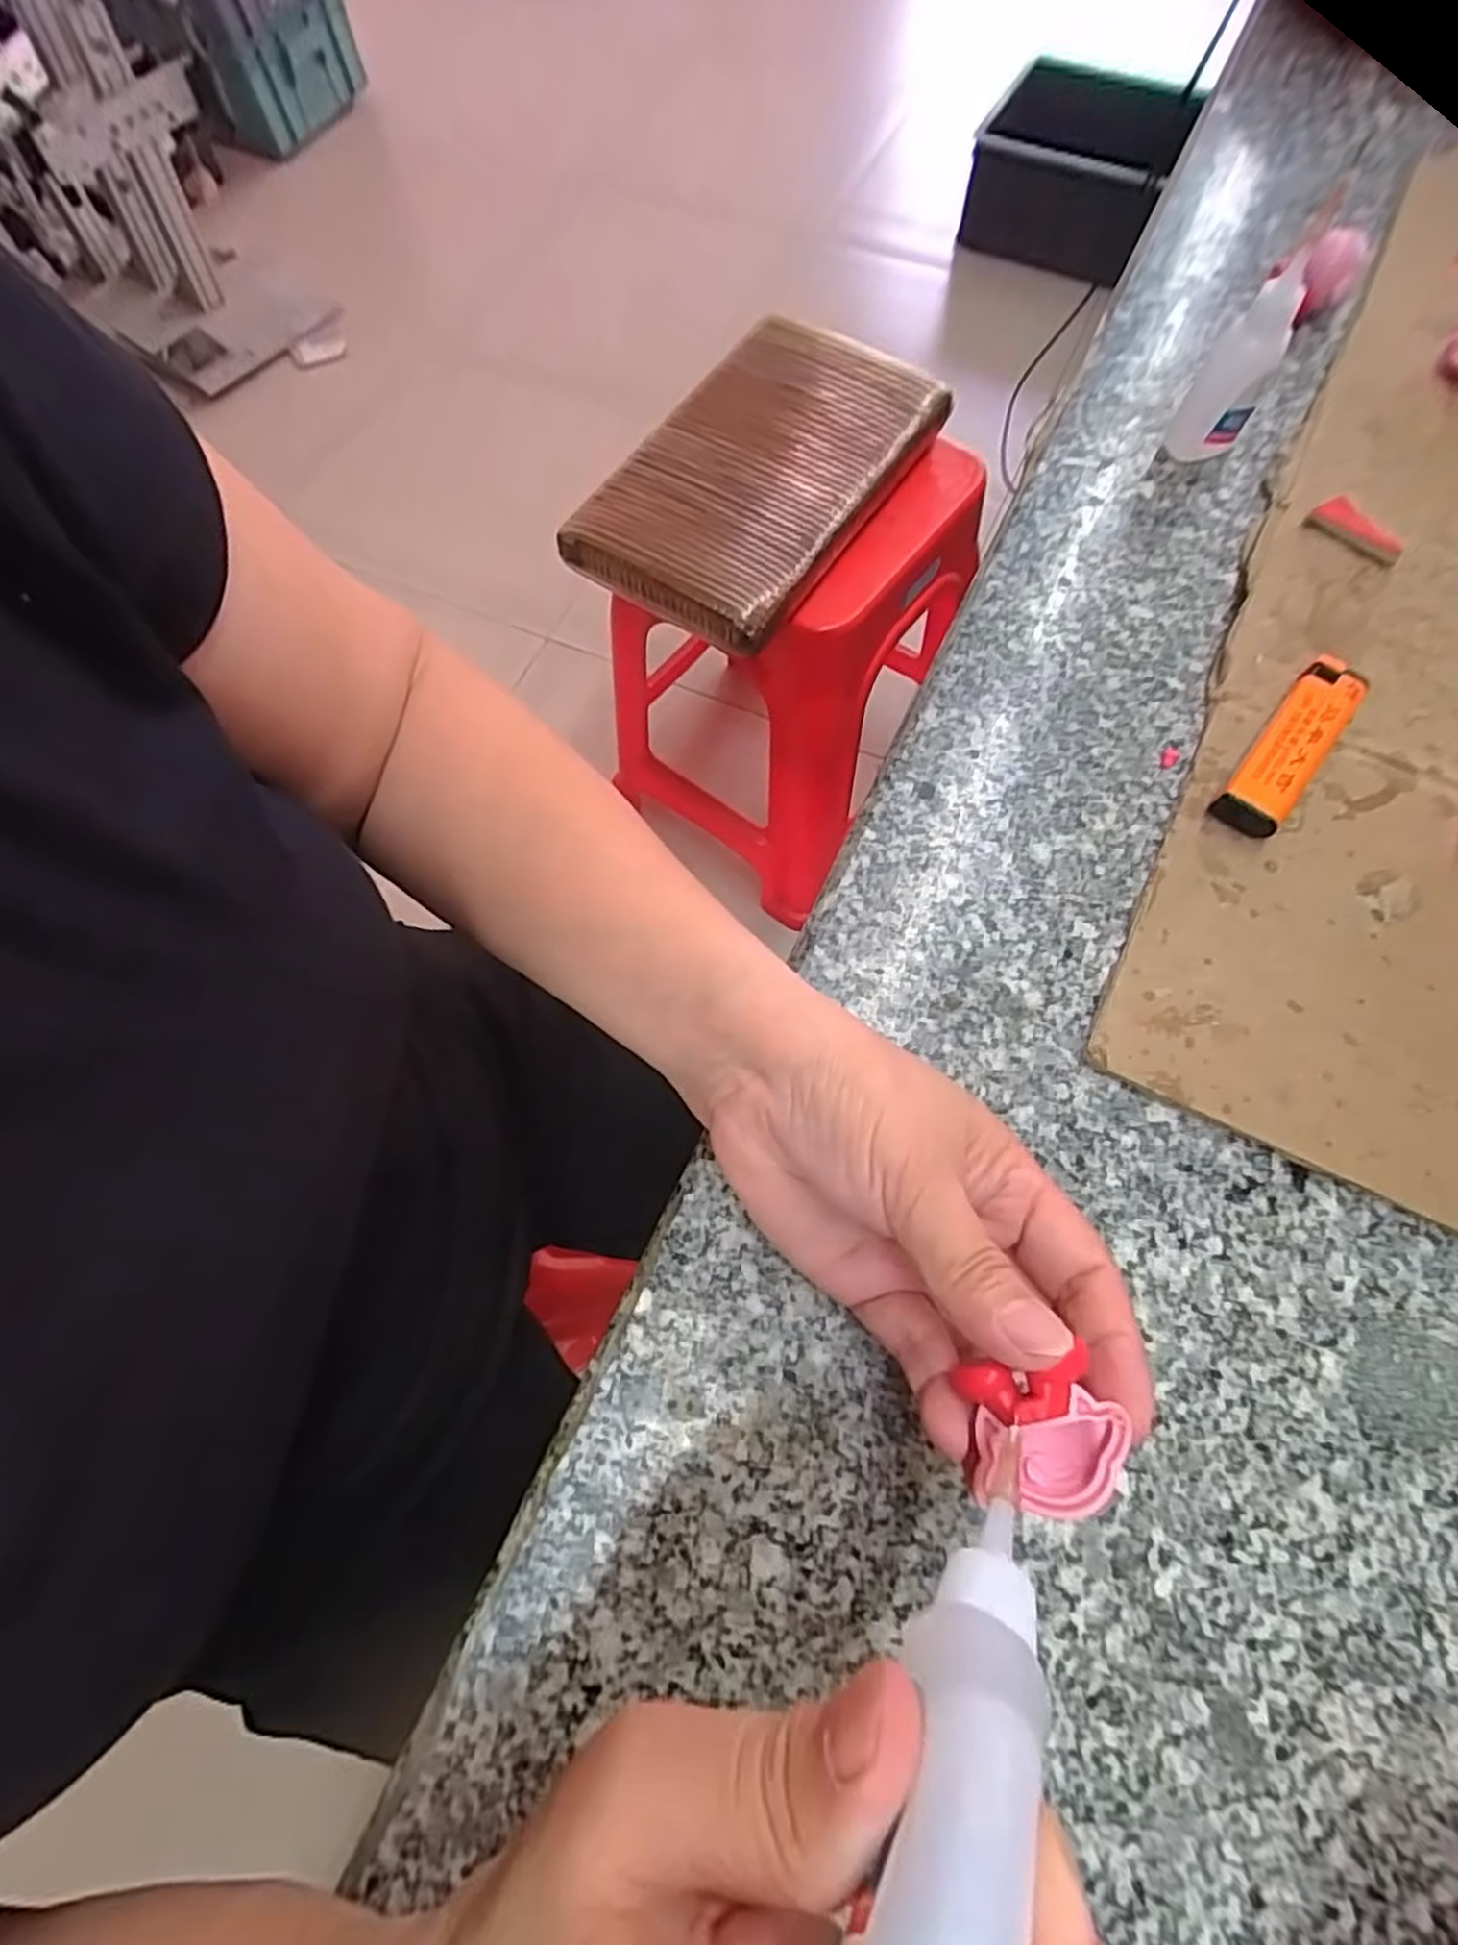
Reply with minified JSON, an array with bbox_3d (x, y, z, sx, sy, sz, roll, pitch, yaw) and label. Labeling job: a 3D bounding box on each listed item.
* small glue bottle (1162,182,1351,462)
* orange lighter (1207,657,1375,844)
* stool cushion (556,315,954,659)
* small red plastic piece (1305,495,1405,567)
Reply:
[{"bbox_3d":[0.217,-0.259,0.314,0.028,0.089,0.022,30,74,11],"label":"small glue bottle"},{"bbox_3d":[0.212,-0.086,0.285,0.023,0.015,0.080,37,75,13],"label":"orange lighter"},{"bbox_3d":[0.030,-0.466,0.713,0.227,0.044,0.358,33,74,12],"label":"stool cushion"},{"bbox_3d":[0.269,-0.189,0.323,0.010,0.010,0.039,-37,74,-11],"label":"small red plastic piece"}]

